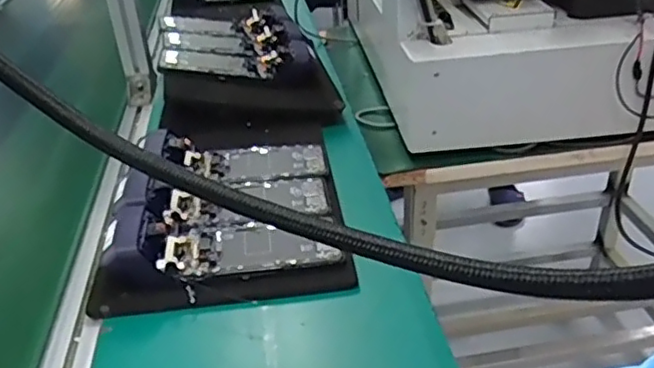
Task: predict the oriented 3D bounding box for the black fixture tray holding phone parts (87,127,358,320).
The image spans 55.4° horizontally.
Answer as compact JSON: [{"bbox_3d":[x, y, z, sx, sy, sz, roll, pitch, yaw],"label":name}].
[{"bbox_3d":[-0.111,0.013,0.695,0.246,0.066,0.311,-6,31,-4],"label":"black fixture tray holding phone parts"}]

